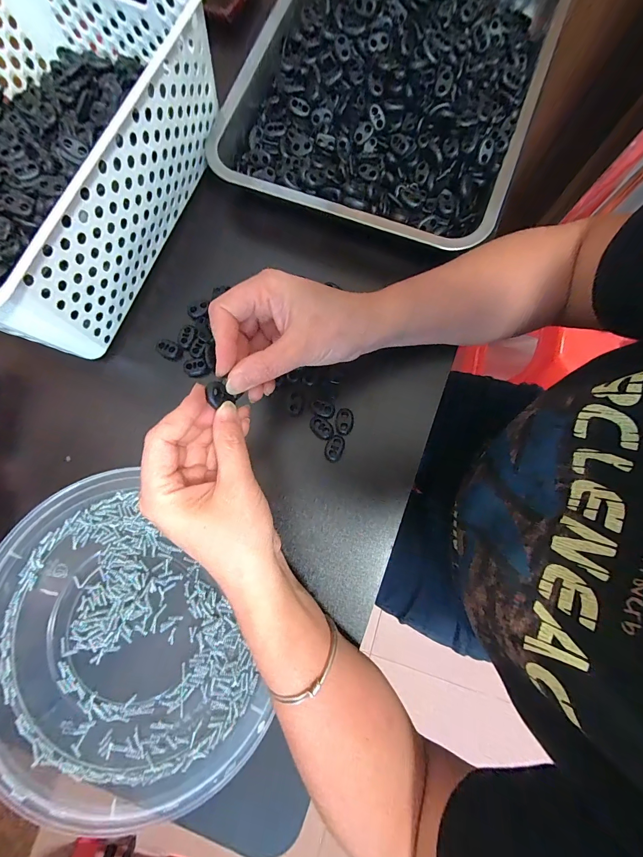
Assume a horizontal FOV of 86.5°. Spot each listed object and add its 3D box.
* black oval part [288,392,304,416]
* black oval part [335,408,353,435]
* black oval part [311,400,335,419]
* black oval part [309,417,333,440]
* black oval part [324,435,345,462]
[{"bbox_3d":[-0.022,-0.021,0.301,0.013,0.008,0.022,7,80,2],"label":"black oval part"},{"bbox_3d":[0.020,-0.006,0.299,0.015,0.005,0.023,5,80,1],"label":"black oval part"},{"bbox_3d":[0.001,-0.017,0.299,0.020,0.007,0.014,25,81,5],"label":"black oval part"},{"bbox_3d":[0.000,0.000,0.296,0.022,0.004,0.015,34,82,6],"label":"black oval part"},{"bbox_3d":[0.011,0.017,0.293,0.015,0.005,0.023,17,80,3],"label":"black oval part"}]

